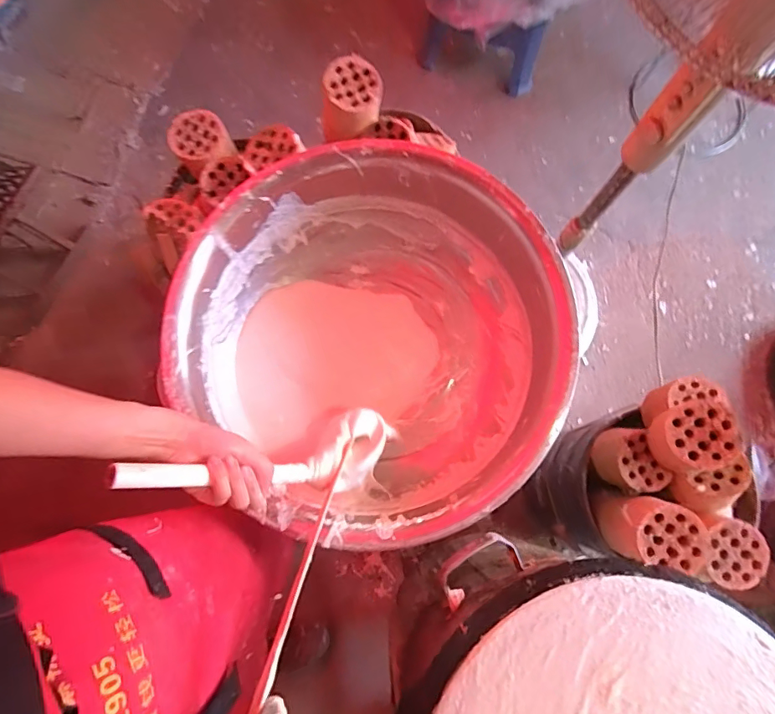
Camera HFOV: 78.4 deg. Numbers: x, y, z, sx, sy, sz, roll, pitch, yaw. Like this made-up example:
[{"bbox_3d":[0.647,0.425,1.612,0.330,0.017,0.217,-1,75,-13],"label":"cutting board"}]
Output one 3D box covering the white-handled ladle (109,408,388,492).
[{"bbox_3d":[-0.118,0.112,0.506,0.314,0.050,0.089,0,70,-46],"label":"white-handled ladle"}]

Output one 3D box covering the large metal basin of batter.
[{"bbox_3d":[-0.015,-0.024,0.670,0.472,0.190,0.501,0,76,-1],"label":"large metal basin of batter"}]

